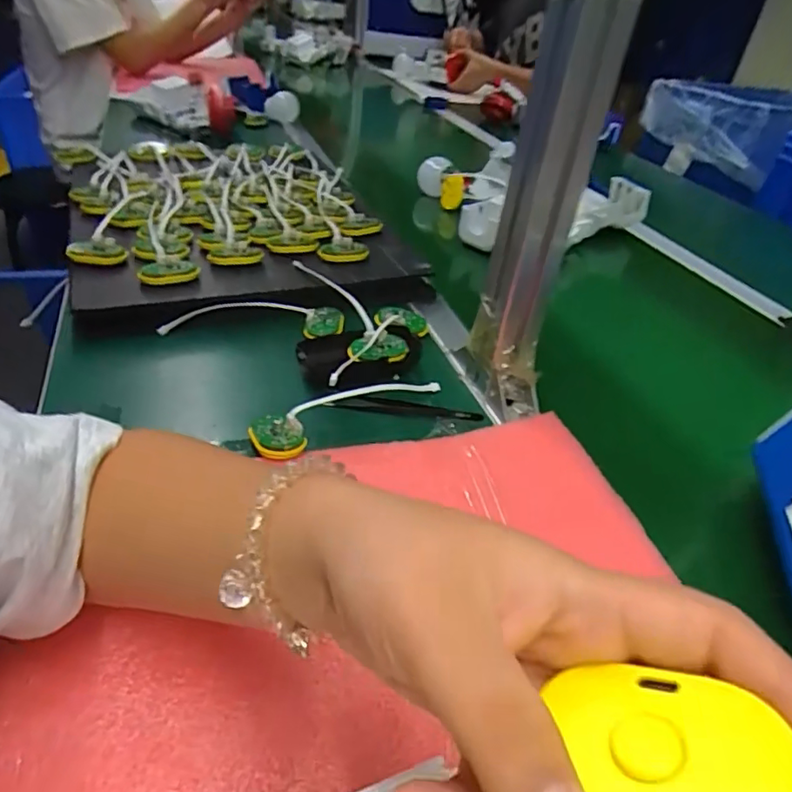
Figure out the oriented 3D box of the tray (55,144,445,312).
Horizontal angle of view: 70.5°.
[{"bbox_3d":[-0.221,-0.241,0.724,0.359,0.056,0.507,-11,41,-22],"label":"tray"}]

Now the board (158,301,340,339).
[{"bbox_3d":[-0.138,-0.076,0.545,0.169,0.024,0.054,7,38,0],"label":"board"}]

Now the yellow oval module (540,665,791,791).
[{"bbox_3d":[0.055,0.074,0.116,0.050,0.006,0.033,-6,23,40],"label":"yellow oval module"}]

